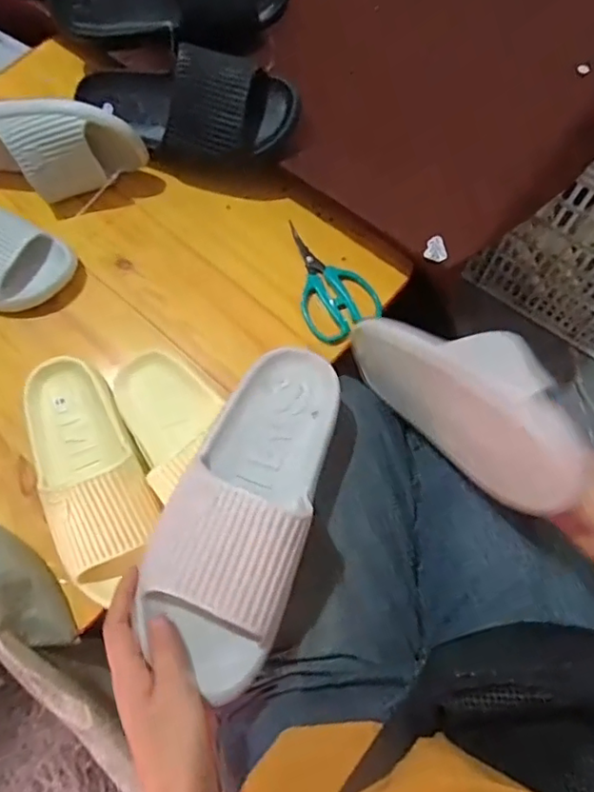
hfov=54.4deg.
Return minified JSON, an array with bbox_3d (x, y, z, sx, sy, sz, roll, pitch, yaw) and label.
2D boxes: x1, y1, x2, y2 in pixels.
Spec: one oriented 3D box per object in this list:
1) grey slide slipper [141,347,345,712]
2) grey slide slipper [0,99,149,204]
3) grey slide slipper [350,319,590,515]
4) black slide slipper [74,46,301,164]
[{"bbox_3d":[-0.041,0.075,0.458,0.108,0.088,0.270,14,53,6],"label":"grey slide slipper"},{"bbox_3d":[-0.304,-0.271,0.640,0.254,0.084,0.063,4,70,2],"label":"grey slide slipper"},{"bbox_3d":[0.143,-0.008,0.520,0.084,0.102,0.274,-36,35,-12],"label":"grey slide slipper"},{"bbox_3d":[-0.140,-0.340,0.658,0.283,0.090,0.105,23,72,9],"label":"black slide slipper"}]

